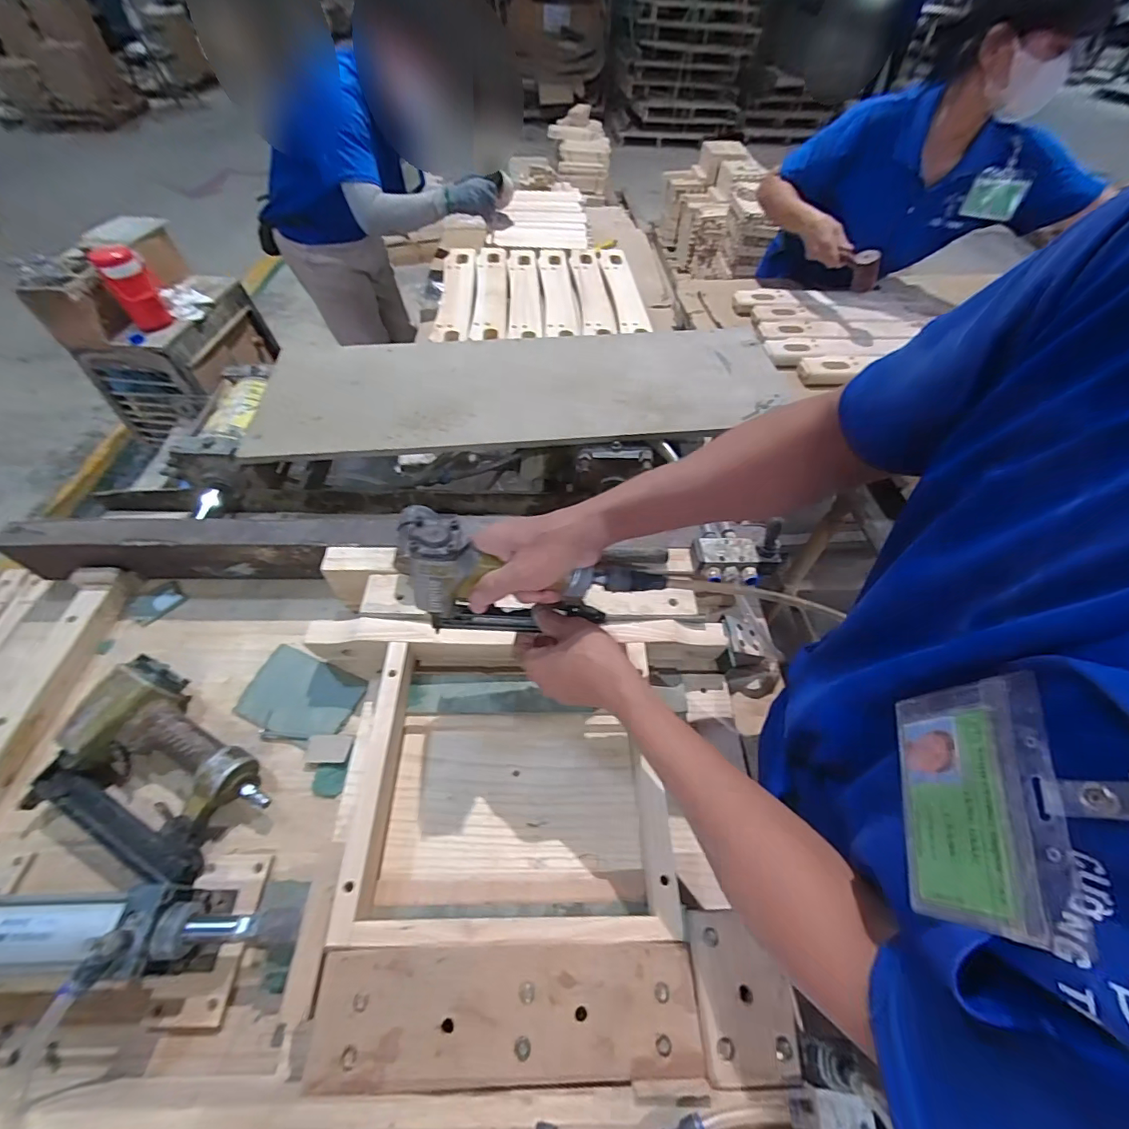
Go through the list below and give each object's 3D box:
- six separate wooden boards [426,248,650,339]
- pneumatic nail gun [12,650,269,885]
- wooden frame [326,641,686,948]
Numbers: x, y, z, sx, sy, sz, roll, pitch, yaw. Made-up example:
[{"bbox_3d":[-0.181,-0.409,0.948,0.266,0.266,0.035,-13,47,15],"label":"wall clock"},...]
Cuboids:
[{"bbox_3d":[-0.046,-0.606,1.077,0.451,0.051,0.494,-1,53,-3],"label":"six separate wooden boards"},{"bbox_3d":[-0.412,0.208,0.485,0.219,0.060,0.155,23,55,14],"label":"pneumatic nail gun"},{"bbox_3d":[-0.045,0.213,0.488,0.302,0.065,0.276,1,53,-1],"label":"wooden frame"}]

